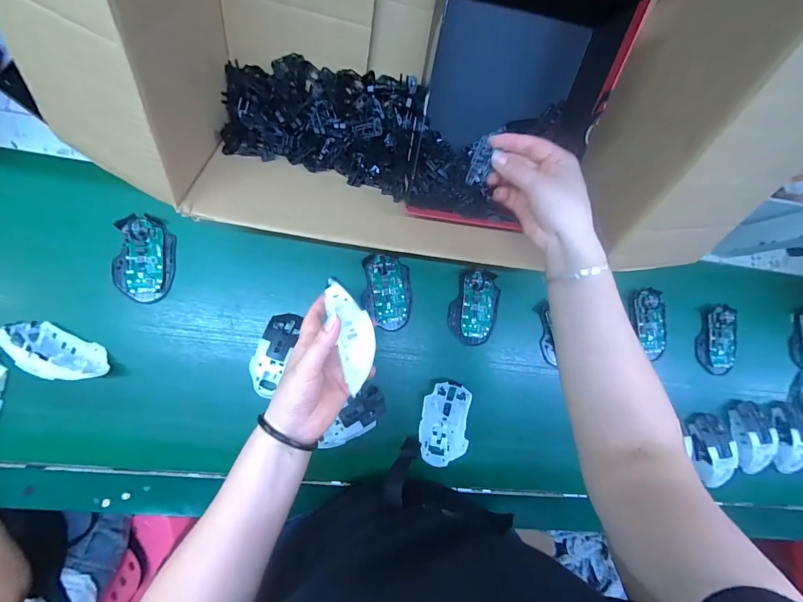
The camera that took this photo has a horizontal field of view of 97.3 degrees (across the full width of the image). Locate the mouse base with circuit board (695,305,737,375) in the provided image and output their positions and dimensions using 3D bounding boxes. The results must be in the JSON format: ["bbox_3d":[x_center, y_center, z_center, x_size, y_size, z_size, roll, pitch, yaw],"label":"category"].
[{"bbox_3d":[0.536,0.065,0.597,0.061,0.018,0.114,5,85,-9],"label":"mouse base with circuit board"}]

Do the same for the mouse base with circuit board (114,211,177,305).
[{"bbox_3d":[-0.347,-0.057,0.477,0.072,0.022,0.113,9,85,-9],"label":"mouse base with circuit board"}]

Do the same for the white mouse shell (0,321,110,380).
[{"bbox_3d":[-0.425,0.064,0.430,0.114,0.066,0.043,27,82,-7],"label":"white mouse shell"}]

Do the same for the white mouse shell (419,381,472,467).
[{"bbox_3d":[0.059,0.174,0.504,0.063,0.034,0.115,6,85,-9],"label":"white mouse shell"}]

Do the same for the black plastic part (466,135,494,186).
[{"bbox_3d":[0.079,-0.140,0.351,0.020,0.004,0.047,12,103,10],"label":"black plastic part"}]

